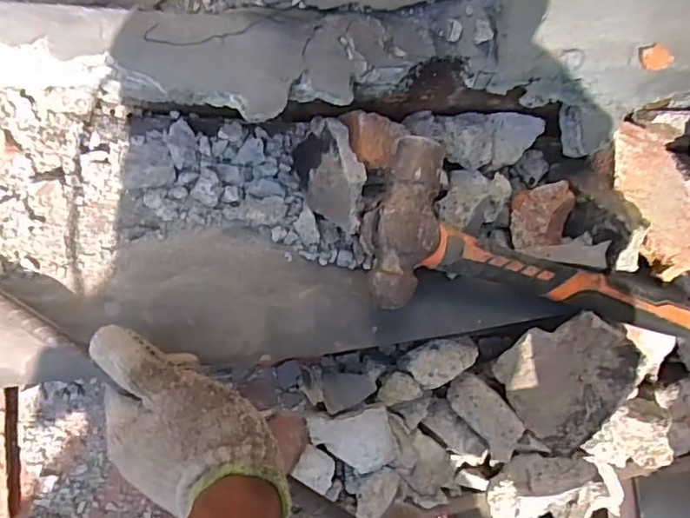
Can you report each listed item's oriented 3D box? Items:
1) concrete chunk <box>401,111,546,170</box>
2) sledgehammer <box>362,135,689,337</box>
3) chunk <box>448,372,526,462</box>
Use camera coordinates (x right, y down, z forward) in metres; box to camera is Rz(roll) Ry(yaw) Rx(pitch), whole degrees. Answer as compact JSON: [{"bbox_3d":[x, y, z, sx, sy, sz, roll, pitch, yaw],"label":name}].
[{"bbox_3d":[0.112,-0.097,0.476,0.118,0.033,0.046,-2,85,-20],"label":"concrete chunk"},{"bbox_3d":[0.169,0.004,0.479,0.362,0.050,0.125,15,84,-24],"label":"sledgehammer"},{"bbox_3d":[0.124,0.135,0.499,0.035,0.030,0.081,-37,90,-7],"label":"chunk"}]

